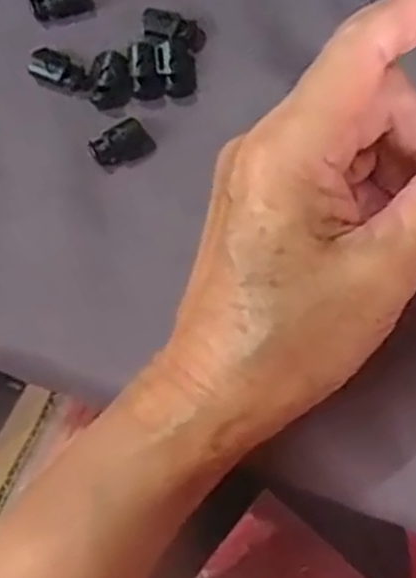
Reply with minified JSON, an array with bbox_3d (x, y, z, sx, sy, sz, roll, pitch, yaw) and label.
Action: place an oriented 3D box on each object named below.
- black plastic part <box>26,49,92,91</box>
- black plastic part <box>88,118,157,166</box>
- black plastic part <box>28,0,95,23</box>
[{"bbox_3d":[-0.055,-0.083,0.297,0.025,0.004,0.013,20,79,5],"label":"black plastic part"},{"bbox_3d":[-0.032,-0.054,0.291,0.022,0.006,0.013,-25,79,-4],"label":"black plastic part"},{"bbox_3d":[-0.057,-0.112,0.303,0.022,0.005,0.013,-21,78,-3],"label":"black plastic part"}]

